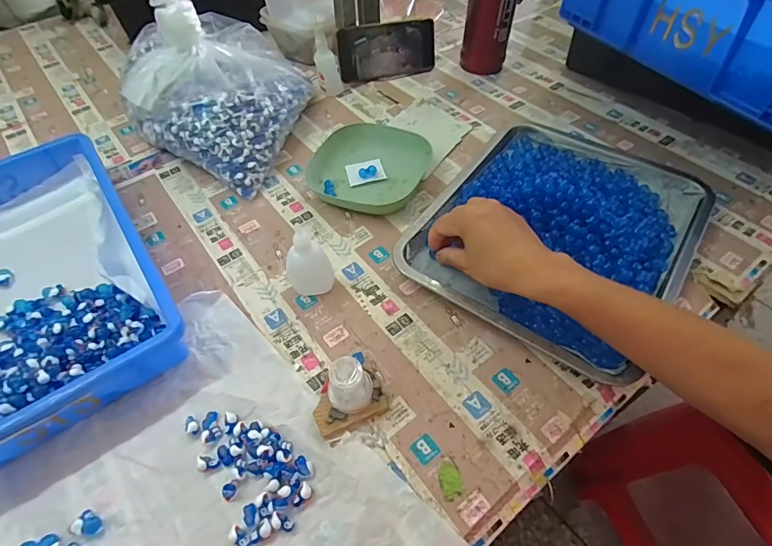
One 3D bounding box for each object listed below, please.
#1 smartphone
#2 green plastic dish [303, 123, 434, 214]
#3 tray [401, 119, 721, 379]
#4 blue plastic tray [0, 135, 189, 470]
[{"bbox_3d":[0.003,-0.358,0.689,0.161,0.082,0.008,-16,34,-14],"label":"smartphone"},{"bbox_3d":[-0.022,-0.137,0.551,0.138,0.032,0.133,-1,53,1],"label":"green plastic dish"},{"bbox_3d":[0.194,-0.059,0.479,0.262,0.044,0.321,31,60,22],"label":"tray"},{"bbox_3d":[-0.379,0.011,0.438,0.244,0.059,0.365,-32,58,-20],"label":"blue plastic tray"}]

